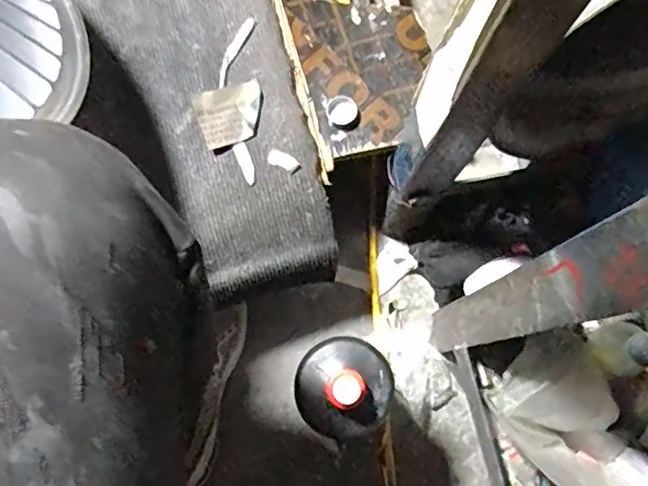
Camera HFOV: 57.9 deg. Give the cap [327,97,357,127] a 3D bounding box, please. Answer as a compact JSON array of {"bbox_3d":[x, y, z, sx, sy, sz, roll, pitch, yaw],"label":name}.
[{"bbox_3d":[0.018,-0.129,0.574,0.029,0.006,0.028,1,76,-2],"label":"cap"}]

